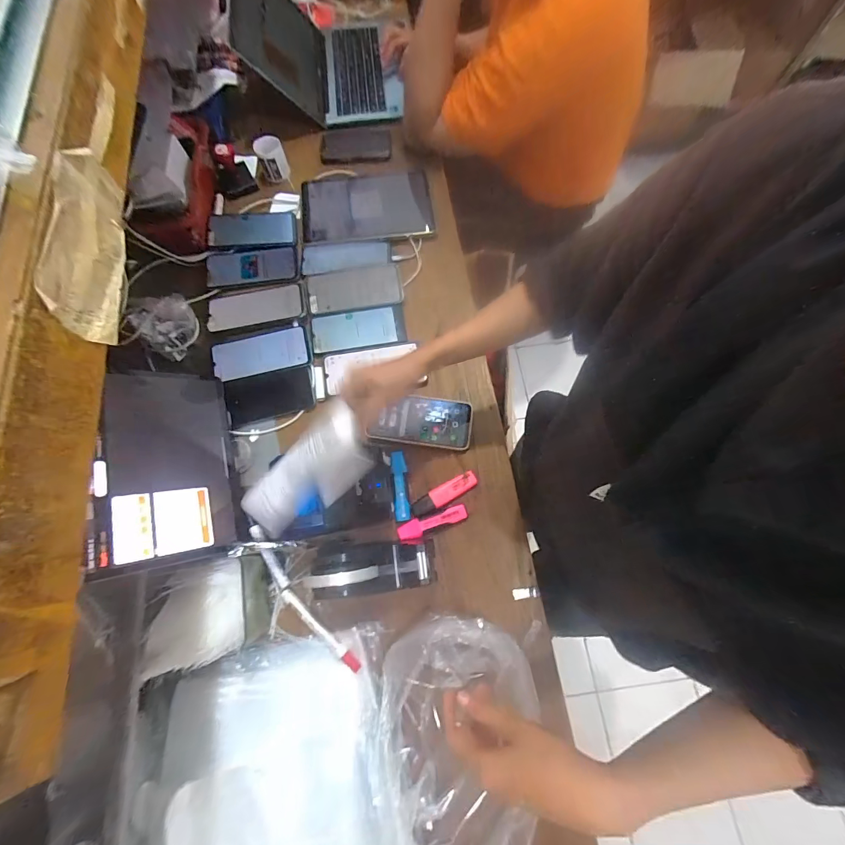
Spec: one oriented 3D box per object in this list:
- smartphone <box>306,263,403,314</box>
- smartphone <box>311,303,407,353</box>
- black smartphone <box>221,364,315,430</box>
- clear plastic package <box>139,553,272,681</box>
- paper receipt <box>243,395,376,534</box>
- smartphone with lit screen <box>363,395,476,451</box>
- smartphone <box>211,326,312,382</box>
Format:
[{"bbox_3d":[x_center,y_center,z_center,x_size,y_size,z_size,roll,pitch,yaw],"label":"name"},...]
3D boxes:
[{"bbox_3d":[-0.121,-0.240,0.672,0.167,0.015,0.077,-9,72,-3],"label":"smartphone"},{"bbox_3d":[-0.111,-0.164,0.648,0.158,0.012,0.077,-9,72,-3],"label":"smartphone"},{"bbox_3d":[-0.249,-0.048,0.619,0.141,0.009,0.084,-16,73,-6],"label":"black smartphone"},{"bbox_3d":[-0.269,0.237,0.483,0.111,0.089,0.112,-10,72,-4],"label":"clear plastic package"},{"bbox_3d":[-0.135,0.065,0.456,0.179,0.058,0.070,-44,77,6],"label":"paper receipt"},{"bbox_3d":[0.001,-0.005,0.599,0.152,0.013,0.080,6,72,1],"label":"smartphone with lit screen"},{"bbox_3d":[-0.273,-0.117,0.638,0.162,0.014,0.072,-11,72,-4],"label":"smartphone"}]

